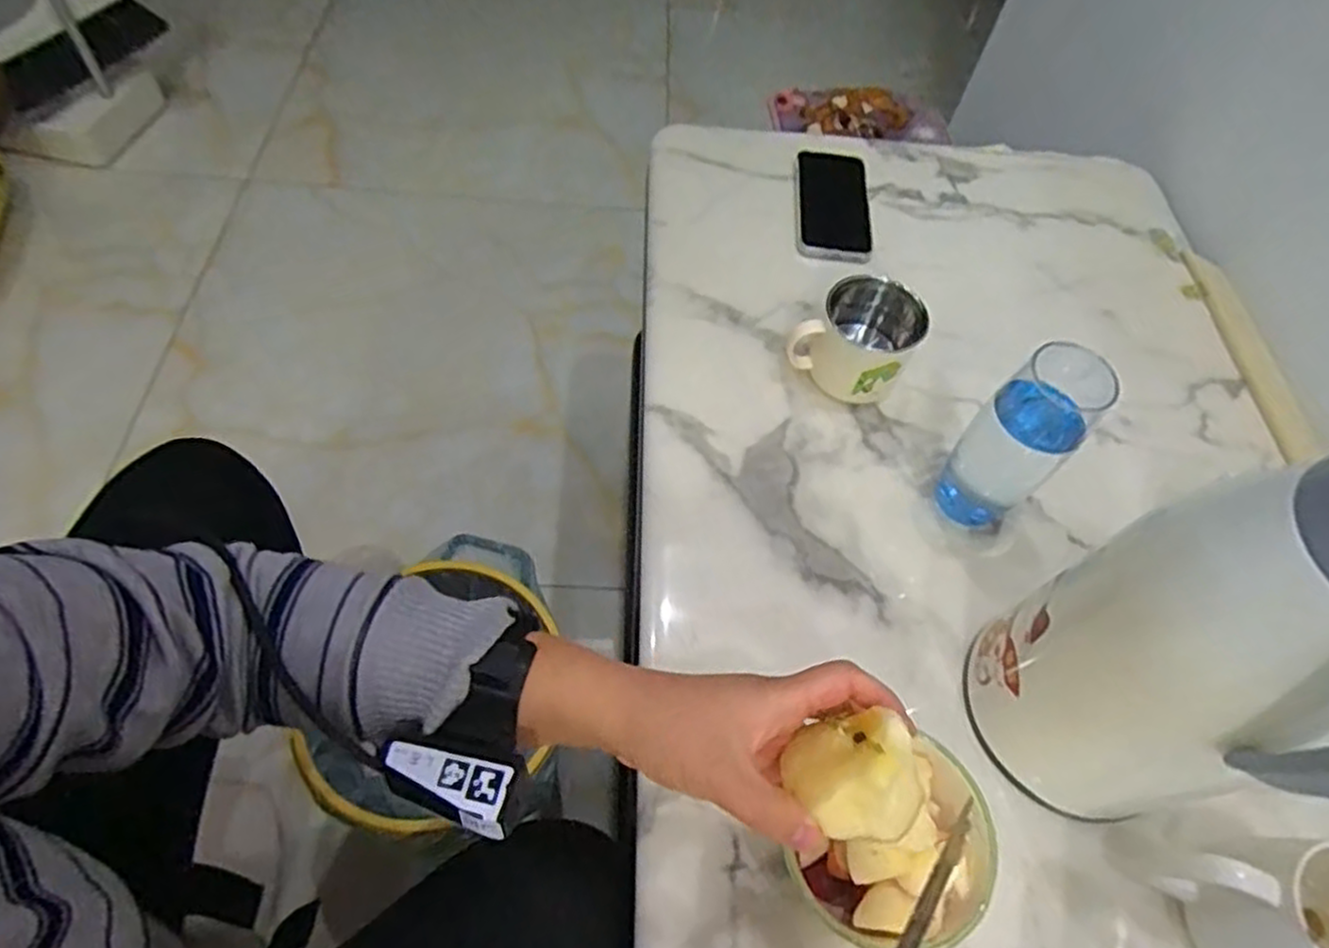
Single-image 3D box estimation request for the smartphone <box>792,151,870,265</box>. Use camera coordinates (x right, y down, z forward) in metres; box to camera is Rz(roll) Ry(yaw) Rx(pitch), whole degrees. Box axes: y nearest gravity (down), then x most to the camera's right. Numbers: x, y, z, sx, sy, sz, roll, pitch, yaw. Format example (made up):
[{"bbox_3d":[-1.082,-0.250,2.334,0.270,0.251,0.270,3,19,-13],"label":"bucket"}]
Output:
[{"bbox_3d":[0.173,-0.280,0.768,0.074,0.013,0.161,6,58,-1],"label":"smartphone"}]

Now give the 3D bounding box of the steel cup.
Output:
[{"bbox_3d":[0.160,-0.111,0.623,0.093,0.085,0.068,32,61,14],"label":"steel cup"}]

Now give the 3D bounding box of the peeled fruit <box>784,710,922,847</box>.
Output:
[{"bbox_3d":[0.088,0.138,0.339,0.051,0.046,0.056,2,58,-3],"label":"peeled fruit"}]

